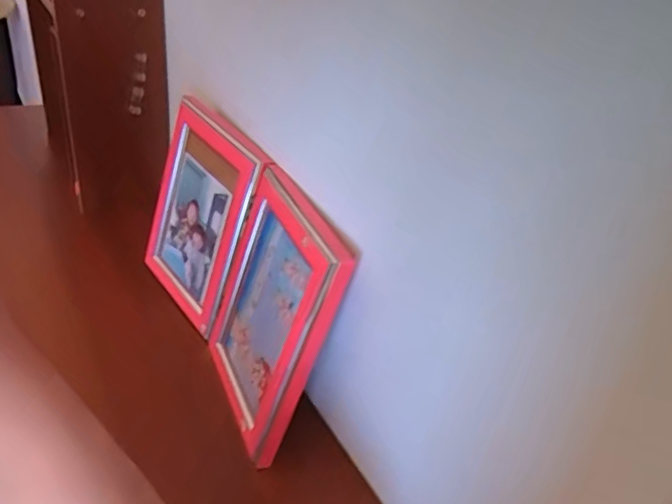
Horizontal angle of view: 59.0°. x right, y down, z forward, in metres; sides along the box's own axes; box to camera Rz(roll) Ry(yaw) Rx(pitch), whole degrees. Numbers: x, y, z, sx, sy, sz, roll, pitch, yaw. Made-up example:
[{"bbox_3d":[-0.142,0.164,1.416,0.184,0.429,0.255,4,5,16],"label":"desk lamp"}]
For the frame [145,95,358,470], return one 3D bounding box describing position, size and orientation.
[{"bbox_3d":[-0.089,0.008,0.531,0.040,0.199,0.289,-1,32,-37],"label":"frame"}]

